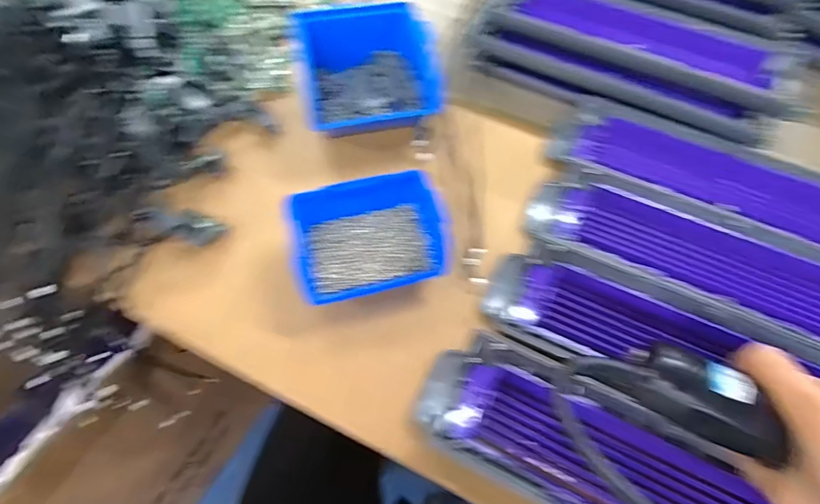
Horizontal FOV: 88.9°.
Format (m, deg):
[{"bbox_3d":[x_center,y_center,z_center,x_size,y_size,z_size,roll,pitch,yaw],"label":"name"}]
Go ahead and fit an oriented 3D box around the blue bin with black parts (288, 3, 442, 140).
[{"bbox_3d":[-0.039,-0.179,0.402,0.127,0.064,0.113,-11,62,-8],"label":"blue bin with black parts"}]

